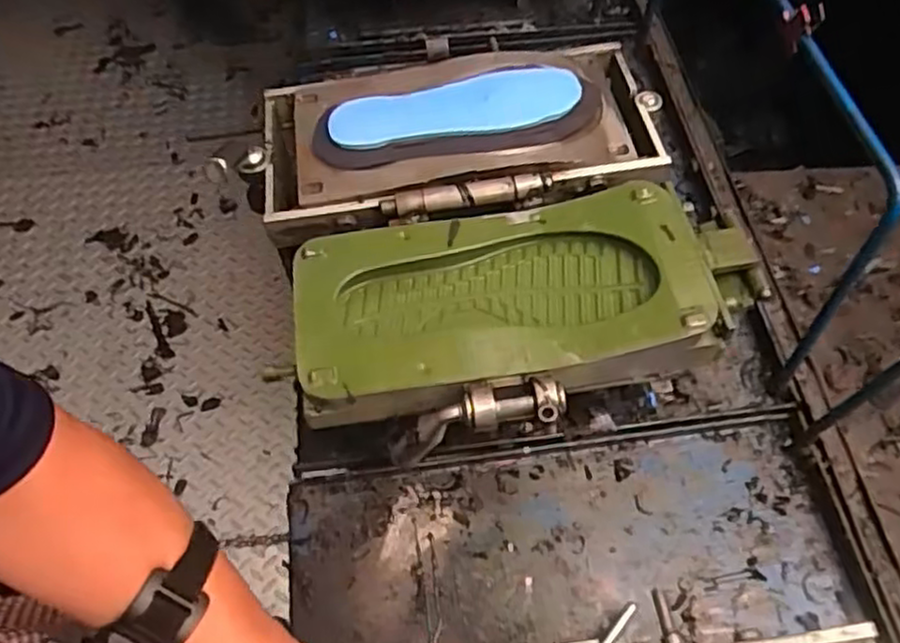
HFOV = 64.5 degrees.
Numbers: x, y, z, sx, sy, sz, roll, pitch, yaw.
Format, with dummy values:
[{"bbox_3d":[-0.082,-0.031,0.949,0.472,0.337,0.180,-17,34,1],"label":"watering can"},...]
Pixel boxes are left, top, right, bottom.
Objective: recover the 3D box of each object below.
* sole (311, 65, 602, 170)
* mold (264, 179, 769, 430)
[{"bbox_3d":[0.005,-0.214,0.721,0.288,0.037,0.112,-7,59,0],"label":"sole"},{"bbox_3d":[0.064,-0.026,0.626,0.396,0.050,0.180,-9,59,-1],"label":"mold"}]

